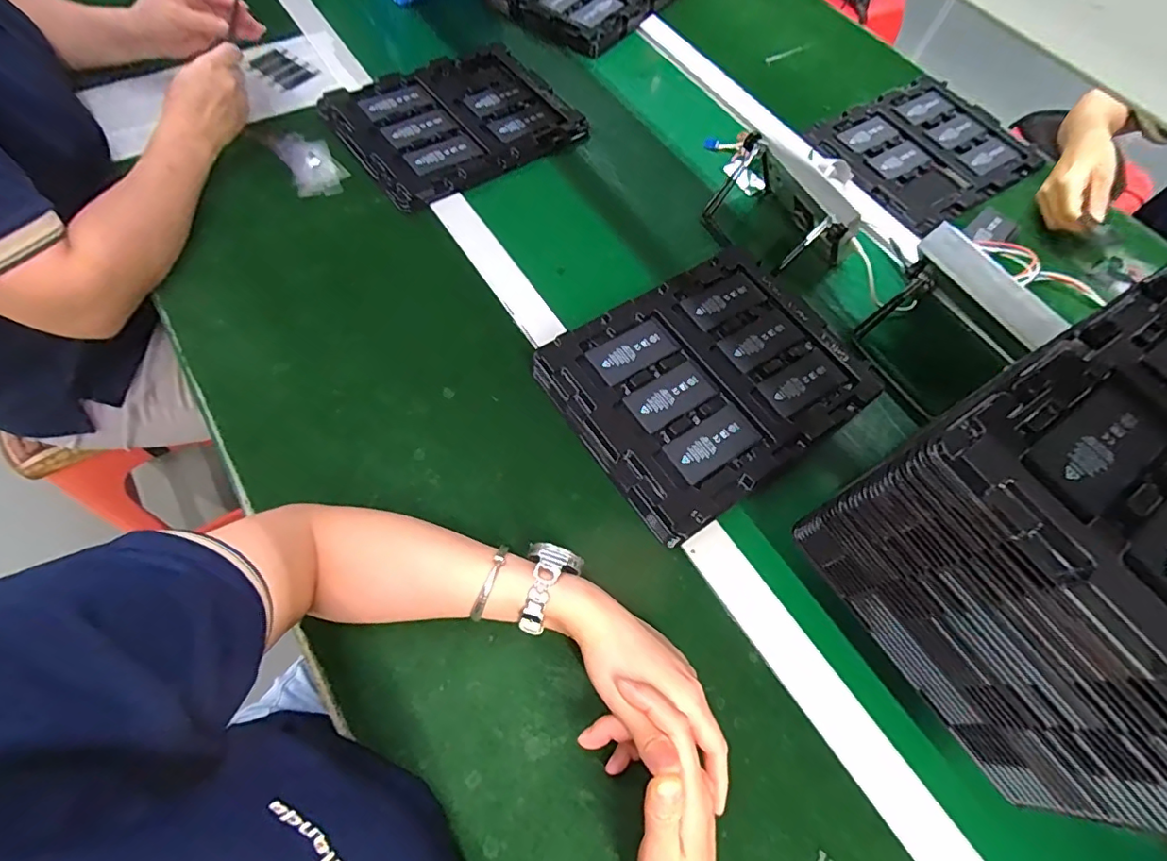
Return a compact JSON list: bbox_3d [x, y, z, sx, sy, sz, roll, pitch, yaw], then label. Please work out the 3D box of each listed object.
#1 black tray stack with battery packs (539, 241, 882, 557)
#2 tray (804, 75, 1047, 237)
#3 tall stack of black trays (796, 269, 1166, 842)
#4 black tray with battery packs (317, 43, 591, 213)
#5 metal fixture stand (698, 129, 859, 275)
[{"bbox_3d":[0.122,-0.050,0.524,0.279,0.042,0.217,-32,70,-18],"label":"black tray stack with battery packs"},{"bbox_3d":[0.474,-0.389,0.743,0.281,0.014,0.216,-32,70,-18],"label":"tray"},{"bbox_3d":[0.342,0.062,0.345,0.280,0.157,0.215,-28,69,-16],"label":"tall stack of black trays"},{"bbox_3d":[-0.160,-0.396,0.682,0.275,0.024,0.209,-34,70,-19],"label":"black tray with battery packs"},{"bbox_3d":[0.221,-0.253,0.606,0.098,0.083,0.162,-19,66,-13],"label":"metal fixture stand"}]

